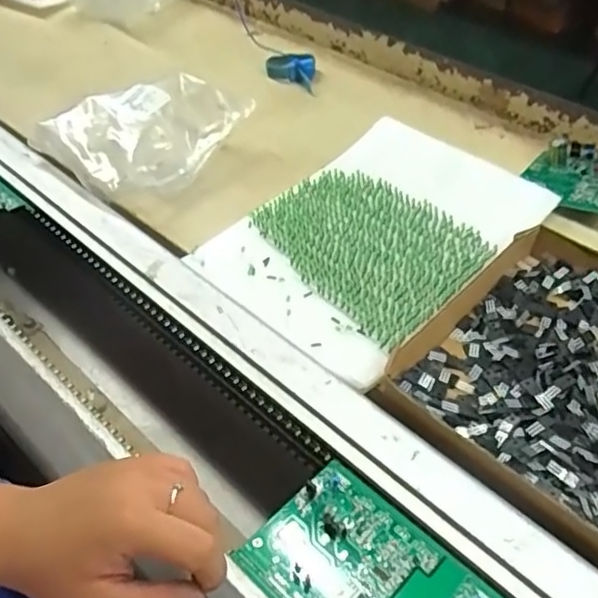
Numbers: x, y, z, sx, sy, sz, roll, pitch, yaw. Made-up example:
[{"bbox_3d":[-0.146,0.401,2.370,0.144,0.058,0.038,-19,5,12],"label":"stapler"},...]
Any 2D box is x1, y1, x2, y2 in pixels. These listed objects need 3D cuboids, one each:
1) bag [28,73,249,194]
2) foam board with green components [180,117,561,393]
[{"bbox_3d":[-0.156,-0.175,0.650,0.174,0.069,0.122,-30,53,-30],"label":"bag"},{"bbox_3d":[0.069,-0.057,0.586,0.205,0.032,0.288,33,56,28],"label":"foam board with green components"}]

